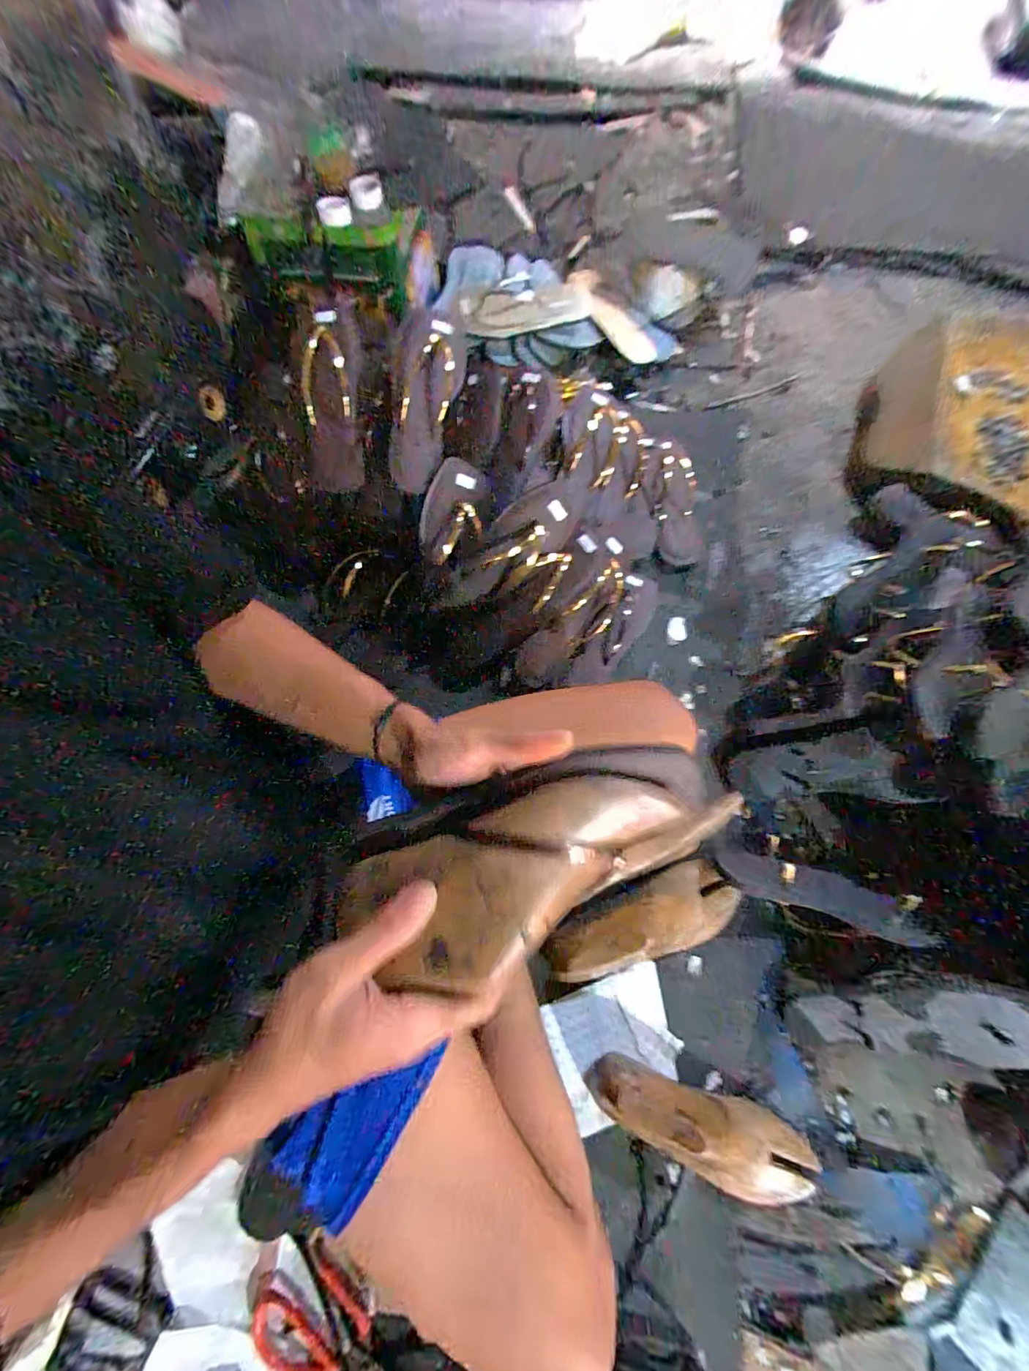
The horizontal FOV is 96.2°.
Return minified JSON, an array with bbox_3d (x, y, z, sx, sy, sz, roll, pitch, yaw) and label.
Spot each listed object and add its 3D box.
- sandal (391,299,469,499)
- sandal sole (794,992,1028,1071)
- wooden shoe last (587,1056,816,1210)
[{"bbox_3d":[-0.120,-0.377,0.619,0.095,0.053,0.220,19,109,8],"label":"sandal"},{"bbox_3d":[0.422,0.355,0.482,0.208,0.014,0.071,-9,90,21],"label":"sandal sole"},{"bbox_3d":[0.189,0.448,0.456,0.227,0.079,0.077,21,73,9],"label":"wooden shoe last"}]

